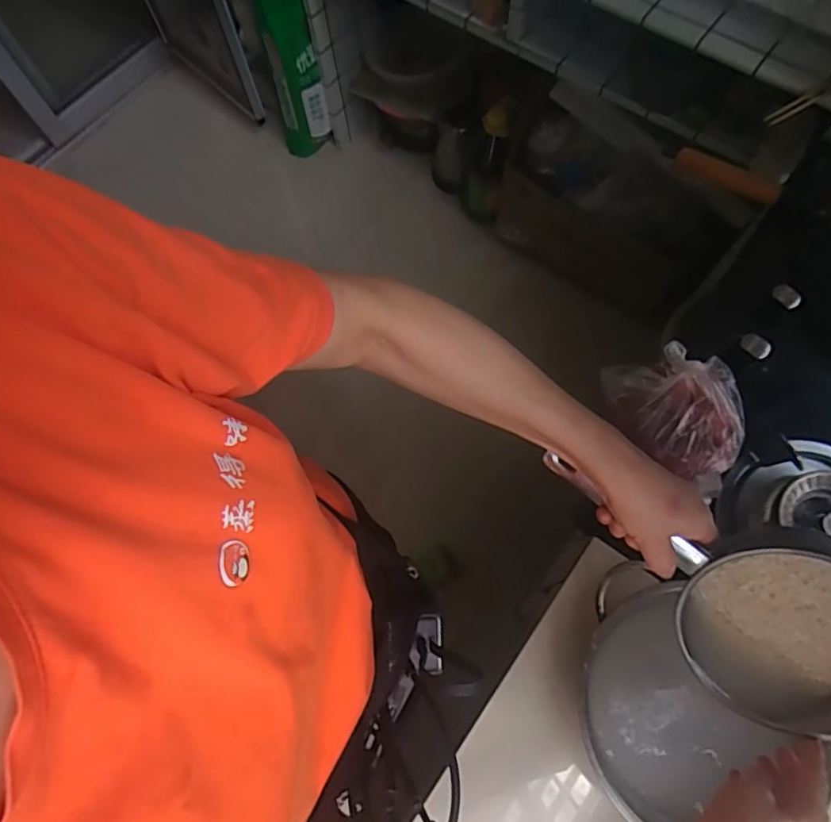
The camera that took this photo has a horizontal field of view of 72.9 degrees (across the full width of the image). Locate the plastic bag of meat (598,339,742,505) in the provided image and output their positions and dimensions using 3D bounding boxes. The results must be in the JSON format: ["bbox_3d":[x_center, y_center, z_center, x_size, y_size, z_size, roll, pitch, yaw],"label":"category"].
[{"bbox_3d":[0.304,-0.004,0.638,0.119,0.070,0.176,-28,70,-8],"label":"plastic bag of meat"}]

